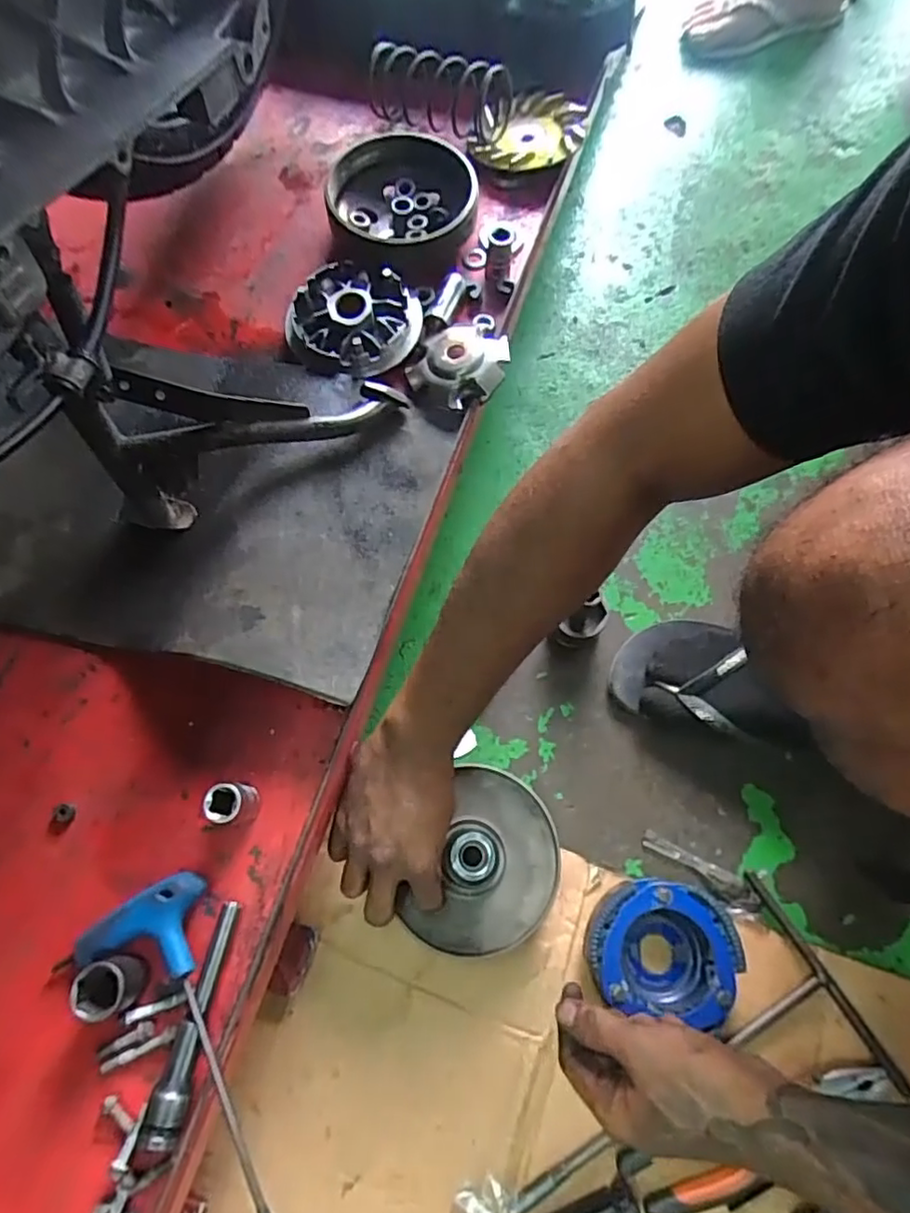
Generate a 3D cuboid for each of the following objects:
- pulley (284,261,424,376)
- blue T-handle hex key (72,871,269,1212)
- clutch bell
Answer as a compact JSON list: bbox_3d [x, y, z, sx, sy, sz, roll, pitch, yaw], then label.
[{"bbox_3d":[-0.088,-0.241,0.528,0.108,0.033,0.101,0,70,0],"label":"pulley"},{"bbox_3d":[-0.156,0.263,0.350,0.080,0.028,0.200,-23,72,-8],"label":"blue T-handle hex key"},{"bbox_3d":[-0.047,-0.364,0.565,0.127,0.048,0.122,0,70,0],"label":"clutch bell"}]

